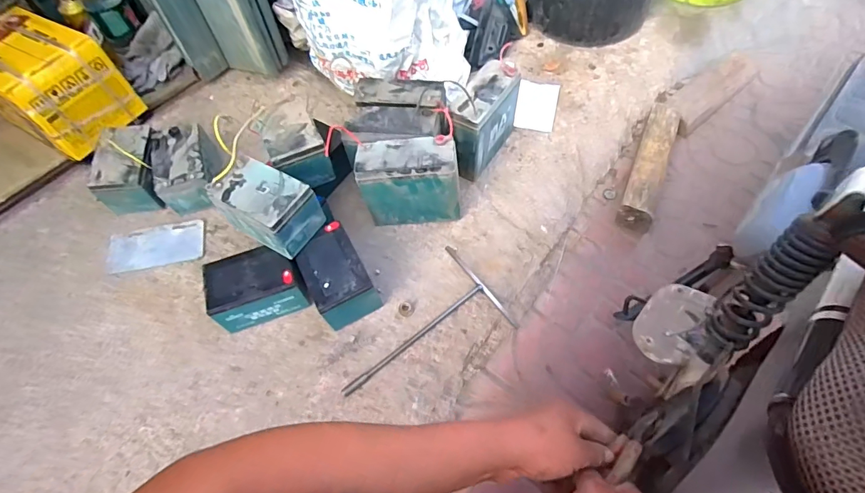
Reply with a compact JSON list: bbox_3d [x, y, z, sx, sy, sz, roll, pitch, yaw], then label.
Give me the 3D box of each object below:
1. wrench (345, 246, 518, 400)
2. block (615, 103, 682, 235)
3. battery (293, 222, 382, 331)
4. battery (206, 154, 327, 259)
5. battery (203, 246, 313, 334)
[{"bbox_3d":[-0.028,0.146,0.782,0.302,0.013,0.175,-36,58,-16],"label":"wrench"},{"bbox_3d":[0.463,-0.177,0.967,0.069,0.075,0.341,19,60,19],"label":"block"},{"bbox_3d":[-0.171,0.056,0.808,0.105,0.106,0.149,-29,57,-12],"label":"battery"},{"bbox_3d":[-0.279,-0.064,0.771,0.149,0.102,0.104,22,61,21],"label":"battery"},{"bbox_3d":[-0.305,0.069,0.803,0.157,0.101,0.099,-20,55,-6],"label":"battery"}]

